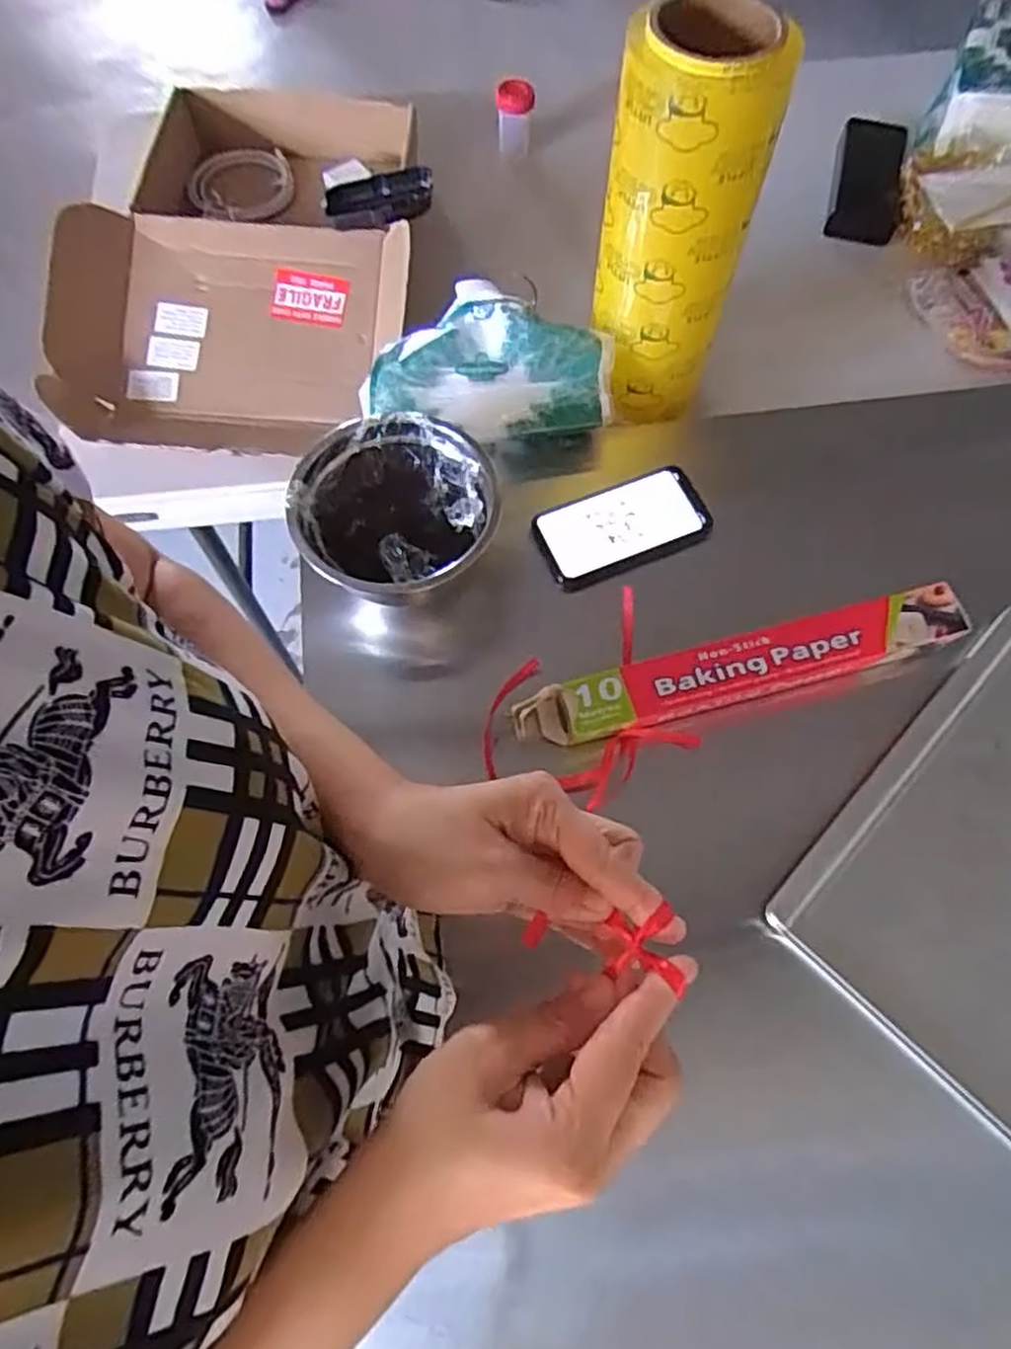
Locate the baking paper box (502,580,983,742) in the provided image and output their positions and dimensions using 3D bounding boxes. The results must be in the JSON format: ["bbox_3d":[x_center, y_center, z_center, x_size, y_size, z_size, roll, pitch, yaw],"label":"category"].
[{"bbox_3d":[0.175,0.002,0.548,0.338,0.042,0.051,-15,69,-6],"label":"baking paper box"}]

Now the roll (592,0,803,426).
[{"bbox_3d":[0.128,-0.342,0.577,0.094,0.275,0.110,-18,69,-7],"label":"roll"}]

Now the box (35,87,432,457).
[{"bbox_3d":[-0.268,-0.445,0.772,0.344,0.089,0.480,1,68,1],"label":"box"}]

